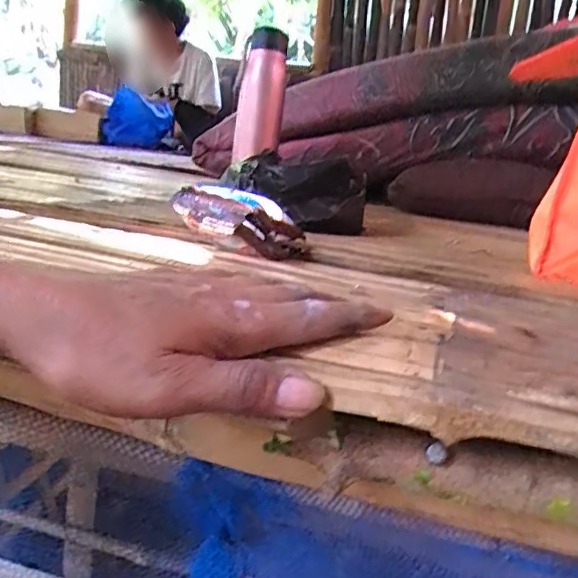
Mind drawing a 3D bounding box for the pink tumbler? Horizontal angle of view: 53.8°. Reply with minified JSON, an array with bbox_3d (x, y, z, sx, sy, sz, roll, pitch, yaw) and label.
[{"bbox_3d":[-0.043,-0.282,0.832,0.068,0.173,0.076,4,14,-2],"label":"pink tumbler"}]

